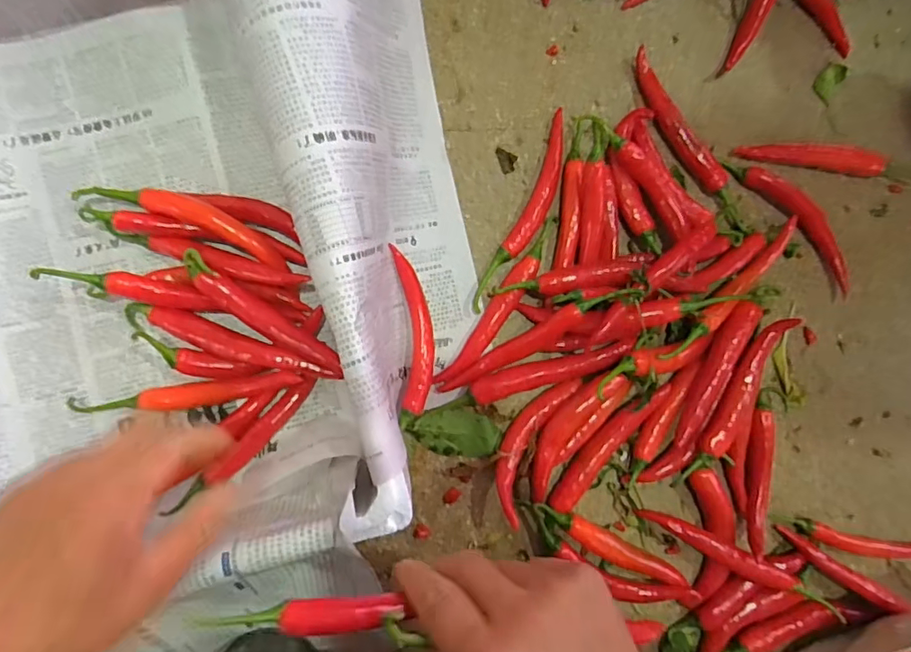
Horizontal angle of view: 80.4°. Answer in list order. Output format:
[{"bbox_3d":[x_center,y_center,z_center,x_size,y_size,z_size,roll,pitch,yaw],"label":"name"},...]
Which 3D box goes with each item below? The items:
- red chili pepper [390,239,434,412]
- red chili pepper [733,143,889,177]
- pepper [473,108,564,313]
[{"bbox_3d":[-0.033,0.004,0.451,0.029,0.025,0.134,-6,89,-5],"label":"red chili pepper"},{"bbox_3d":[0.330,-0.154,0.489,0.144,0.027,0.016,6,88,-5],"label":"red chili pepper"},{"bbox_3d":[0.064,-0.096,0.470,0.029,0.014,0.187,25,86,-4],"label":"pepper"}]

